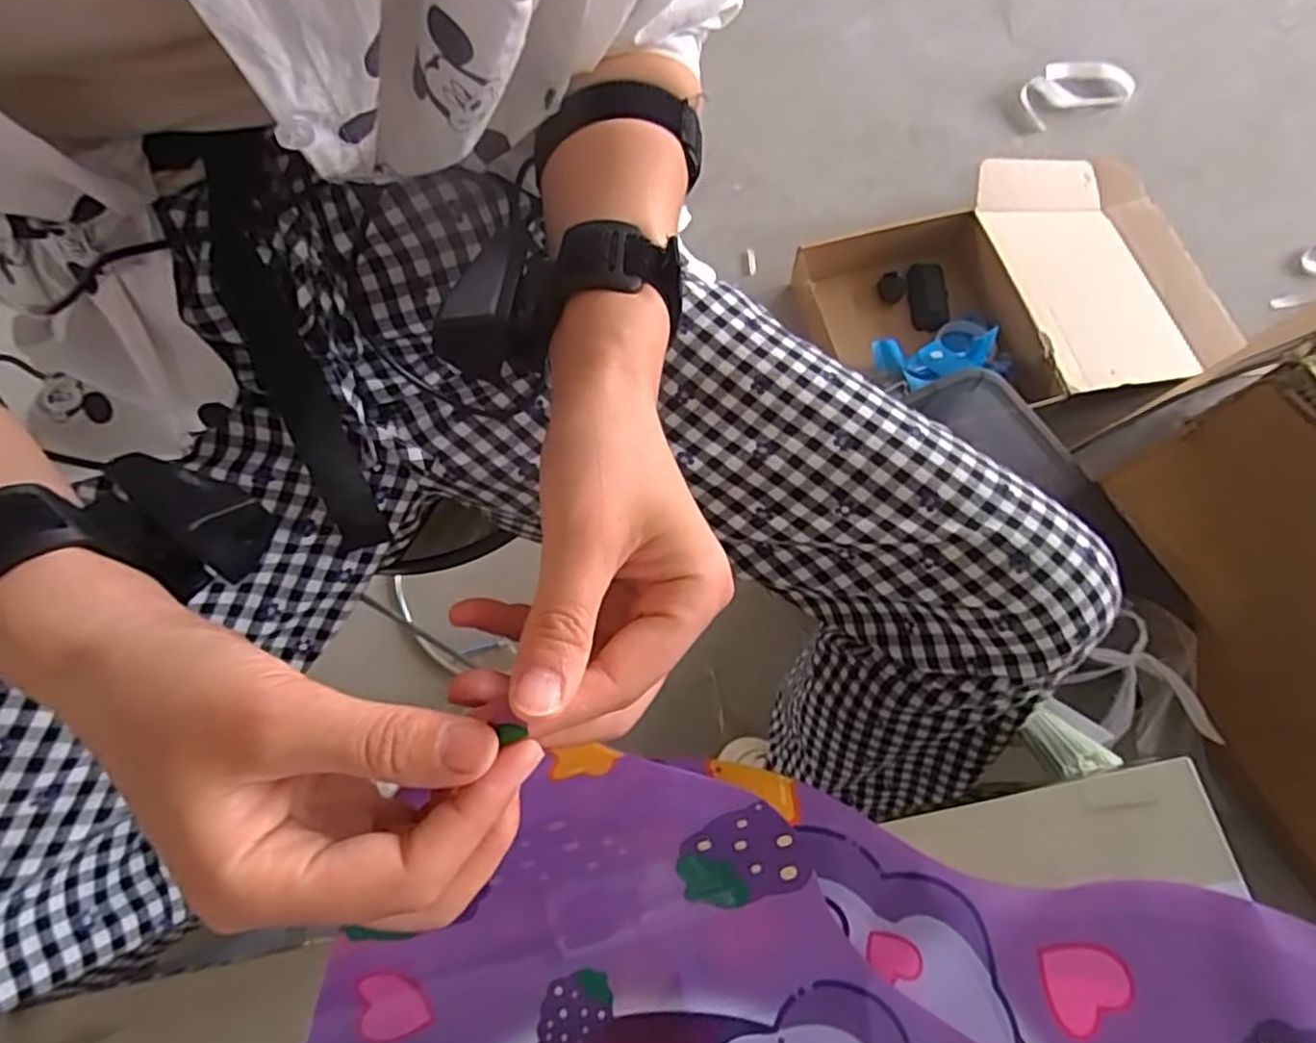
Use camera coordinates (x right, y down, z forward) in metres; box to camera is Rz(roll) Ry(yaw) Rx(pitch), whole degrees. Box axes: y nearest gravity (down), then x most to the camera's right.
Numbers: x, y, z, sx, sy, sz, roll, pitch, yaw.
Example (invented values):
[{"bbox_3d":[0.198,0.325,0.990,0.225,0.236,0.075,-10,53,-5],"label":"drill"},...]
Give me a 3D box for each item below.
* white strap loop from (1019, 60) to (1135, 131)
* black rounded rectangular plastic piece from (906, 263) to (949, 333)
[{"bbox_3d":[0.677,-0.704,1.136,0.172,0.025,0.103,-17,71,-3],"label":"white strap loop"},{"bbox_3d":[0.393,-0.325,1.018,0.048,0.032,0.103,-7,71,0],"label":"black rounded rectangular plastic piece"}]

